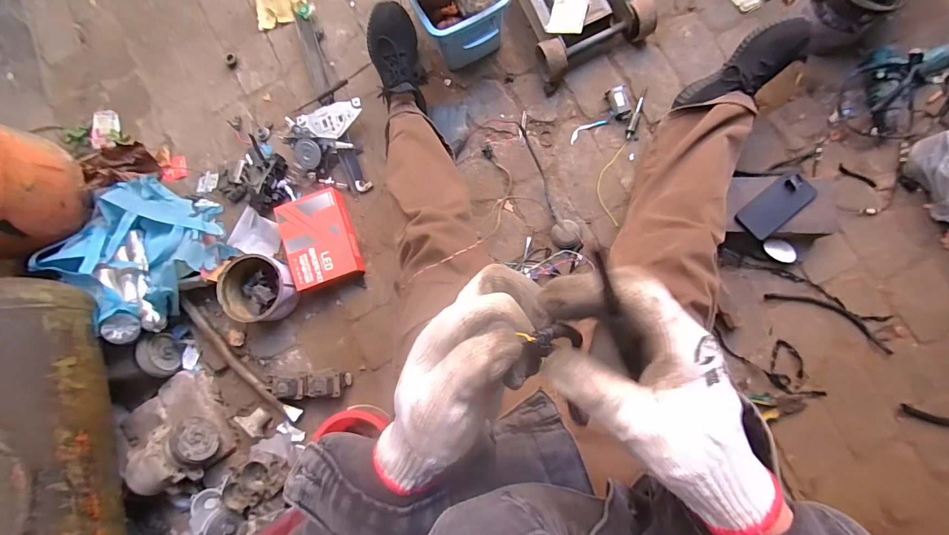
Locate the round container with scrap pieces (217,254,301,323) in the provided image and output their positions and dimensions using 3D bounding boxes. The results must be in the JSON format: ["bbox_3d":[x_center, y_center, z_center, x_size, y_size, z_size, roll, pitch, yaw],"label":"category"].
[{"bbox_3d":[-0.498,0.048,0.933,0.161,0.080,0.148,0,89,9],"label":"round container with scrap pieces"}]

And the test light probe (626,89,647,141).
[{"bbox_3d":[0.367,-0.350,0.907,0.017,0.020,0.115,18,92,9],"label":"test light probe"}]

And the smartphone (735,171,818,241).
[{"bbox_3d":[0.604,-0.125,0.802,0.147,0.012,0.073,-42,70,4],"label":"smartphone"}]

